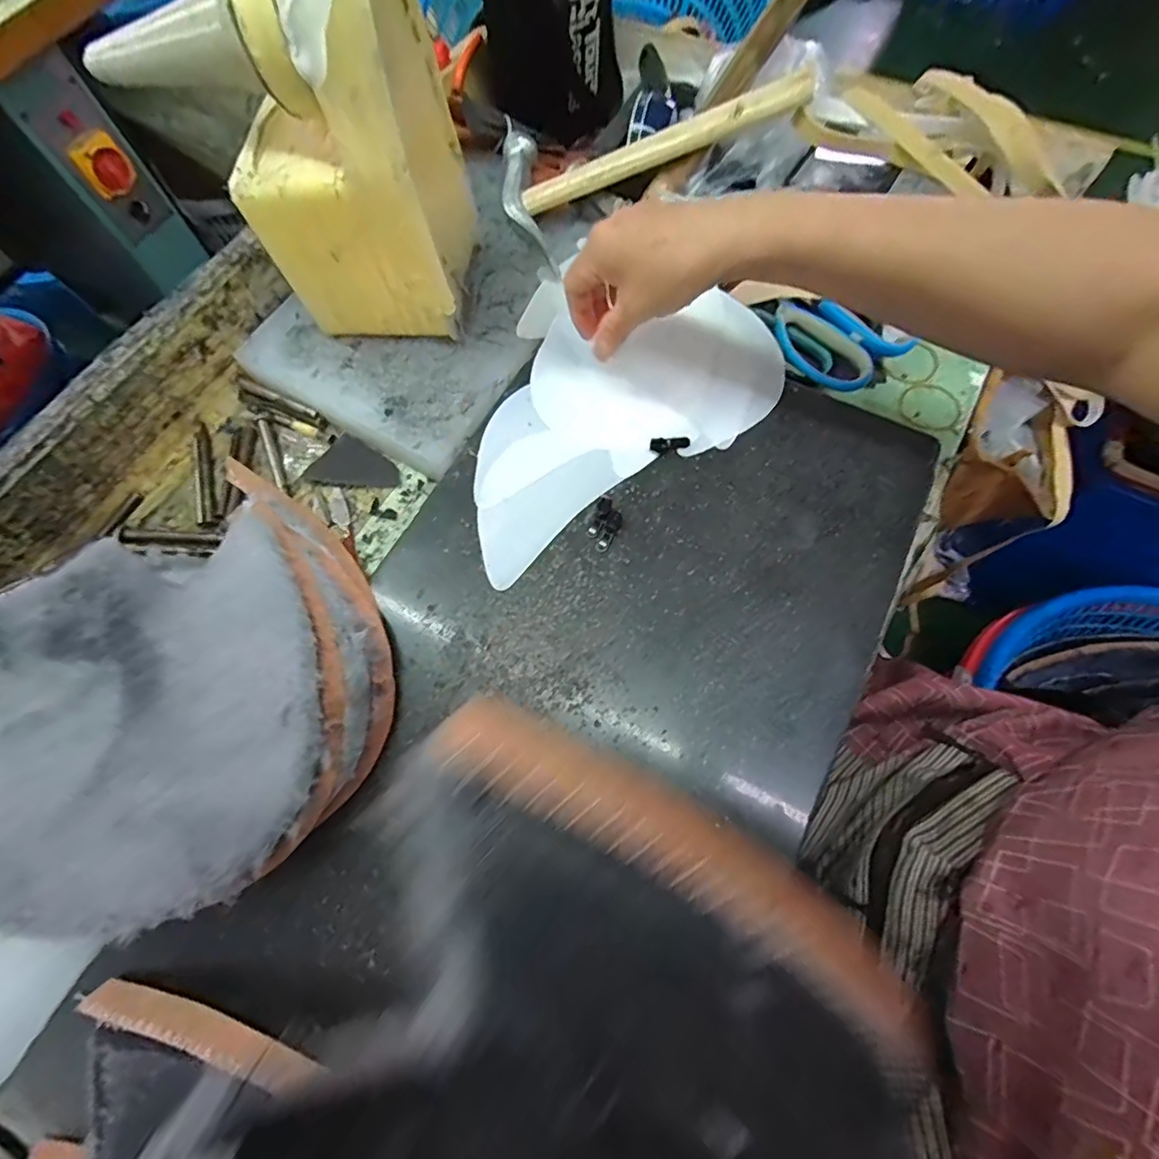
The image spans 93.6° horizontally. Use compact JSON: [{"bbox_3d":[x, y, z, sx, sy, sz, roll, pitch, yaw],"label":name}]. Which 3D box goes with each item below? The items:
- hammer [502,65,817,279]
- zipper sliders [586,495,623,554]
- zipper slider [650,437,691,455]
[{"bbox_3d":[0.052,-0.325,0.420,0.236,0.024,0.137,-9,68,17],"label":"hammer"},{"bbox_3d":[0.018,-0.039,0.367,0.019,0.006,0.039,22,72,9],"label":"zipper sliders"},{"bbox_3d":[0.064,-0.096,0.385,0.029,0.006,0.010,-14,70,-3],"label":"zipper slider"}]

